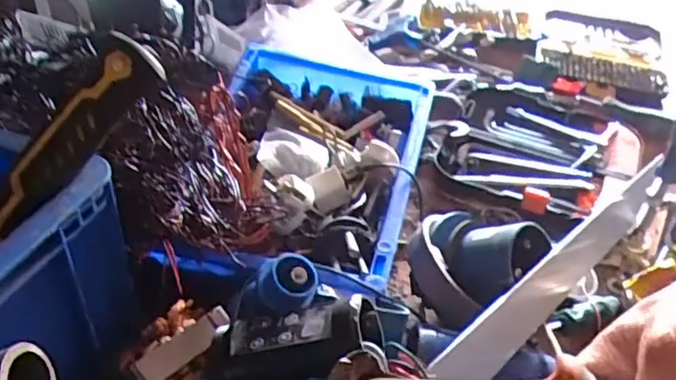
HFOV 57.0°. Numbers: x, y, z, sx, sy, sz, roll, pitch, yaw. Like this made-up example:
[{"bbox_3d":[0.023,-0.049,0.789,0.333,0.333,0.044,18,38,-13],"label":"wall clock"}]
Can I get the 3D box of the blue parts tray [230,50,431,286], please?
[{"bbox_3d":[-0.029,-0.040,0.603,0.213,0.067,0.328,10,39,10],"label":"blue parts tray"}]

